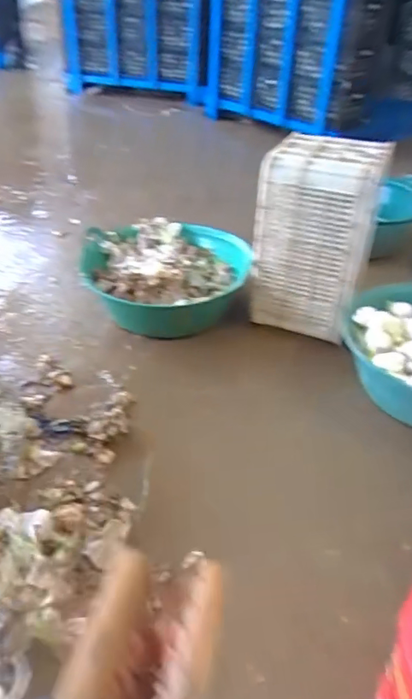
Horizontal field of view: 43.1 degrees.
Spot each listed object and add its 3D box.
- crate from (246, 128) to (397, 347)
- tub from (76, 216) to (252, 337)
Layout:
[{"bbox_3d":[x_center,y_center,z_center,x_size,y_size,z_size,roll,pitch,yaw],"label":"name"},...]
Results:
[{"bbox_3d":[0.326,-0.327,1.588,0.324,0.537,0.247,18,39,17],"label":"crate"},{"bbox_3d":[-0.155,-0.243,1.733,0.563,0.155,0.540,3,37,-2],"label":"tub"}]

